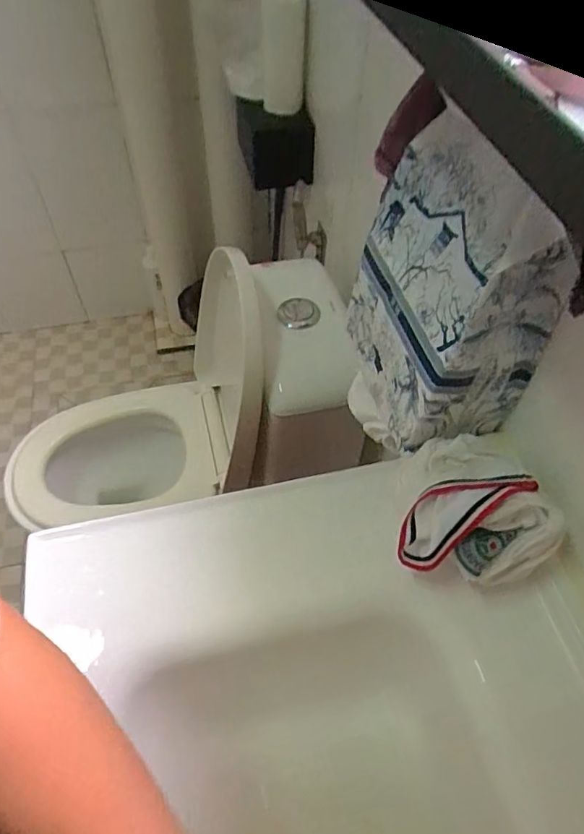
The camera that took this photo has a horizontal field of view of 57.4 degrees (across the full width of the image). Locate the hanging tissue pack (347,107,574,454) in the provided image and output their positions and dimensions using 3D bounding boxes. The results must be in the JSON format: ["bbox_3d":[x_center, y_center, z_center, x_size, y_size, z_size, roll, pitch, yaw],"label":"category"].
[{"bbox_3d":[0.146,-0.107,0.536,0.120,0.286,0.197,-7,55,-7],"label":"hanging tissue pack"}]

